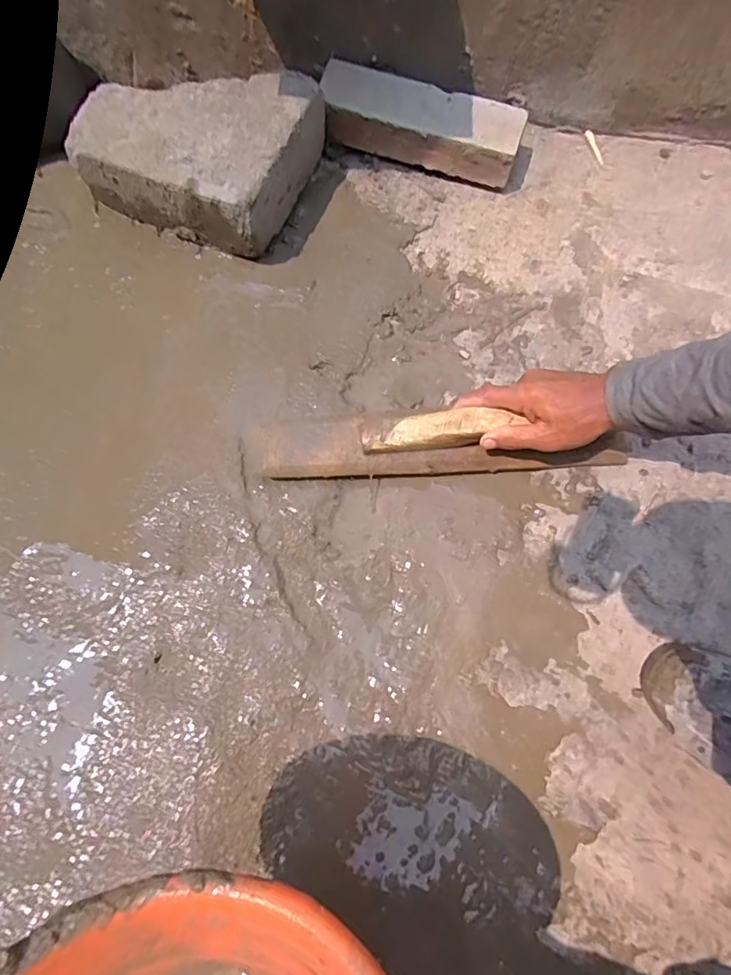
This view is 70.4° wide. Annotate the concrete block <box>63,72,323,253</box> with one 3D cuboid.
[{"bbox_3d":[-0.191,-0.401,0.616,0.229,0.100,0.184,23,76,7],"label":"concrete block"}]

